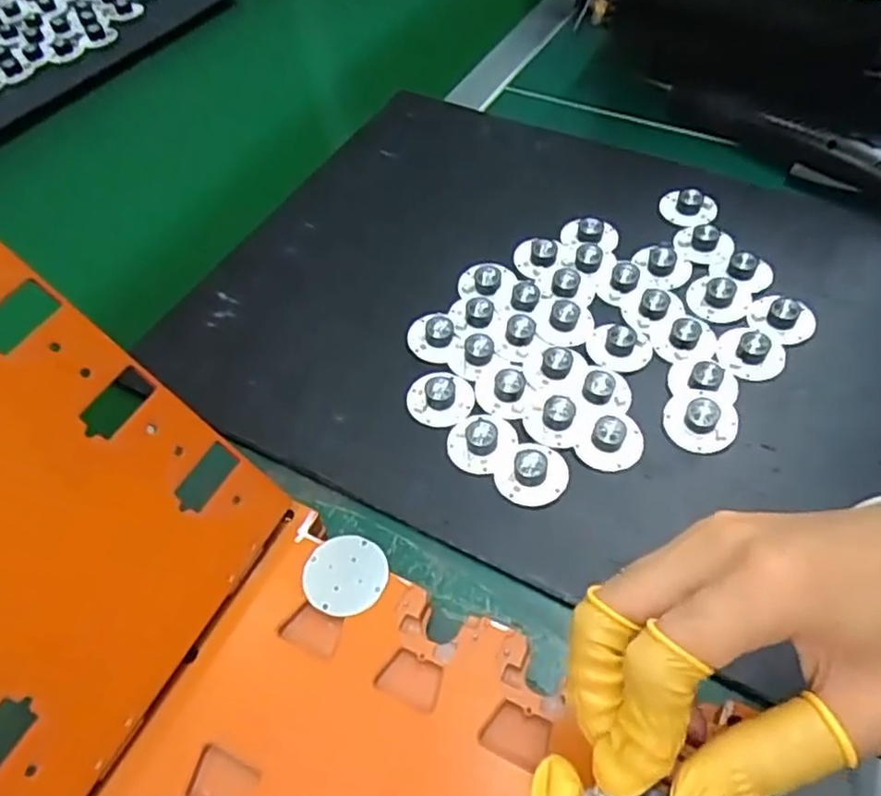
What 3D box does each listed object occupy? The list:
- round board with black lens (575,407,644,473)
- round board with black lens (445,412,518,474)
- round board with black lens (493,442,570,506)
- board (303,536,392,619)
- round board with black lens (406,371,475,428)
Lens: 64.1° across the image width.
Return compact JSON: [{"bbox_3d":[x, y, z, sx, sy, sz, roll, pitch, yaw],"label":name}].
[{"bbox_3d":[0.095,0.020,0.393,0.035,0.011,0.038,10,54,11],"label":"round board with black lens"},{"bbox_3d":[0.023,0.021,0.398,0.034,0.011,0.039,32,61,25],"label":"round board with black lens"},{"bbox_3d":[0.051,0.040,0.383,0.036,0.011,0.038,-2,52,2],"label":"round board with black lens"},{"bbox_3d":[-0.045,0.083,0.334,0.039,0.004,0.038,-1,54,2],"label":"board"},{"bbox_3d":[0.000,-0.002,0.420,0.039,0.014,0.037,-2,52,2],"label":"round board with black lens"}]

